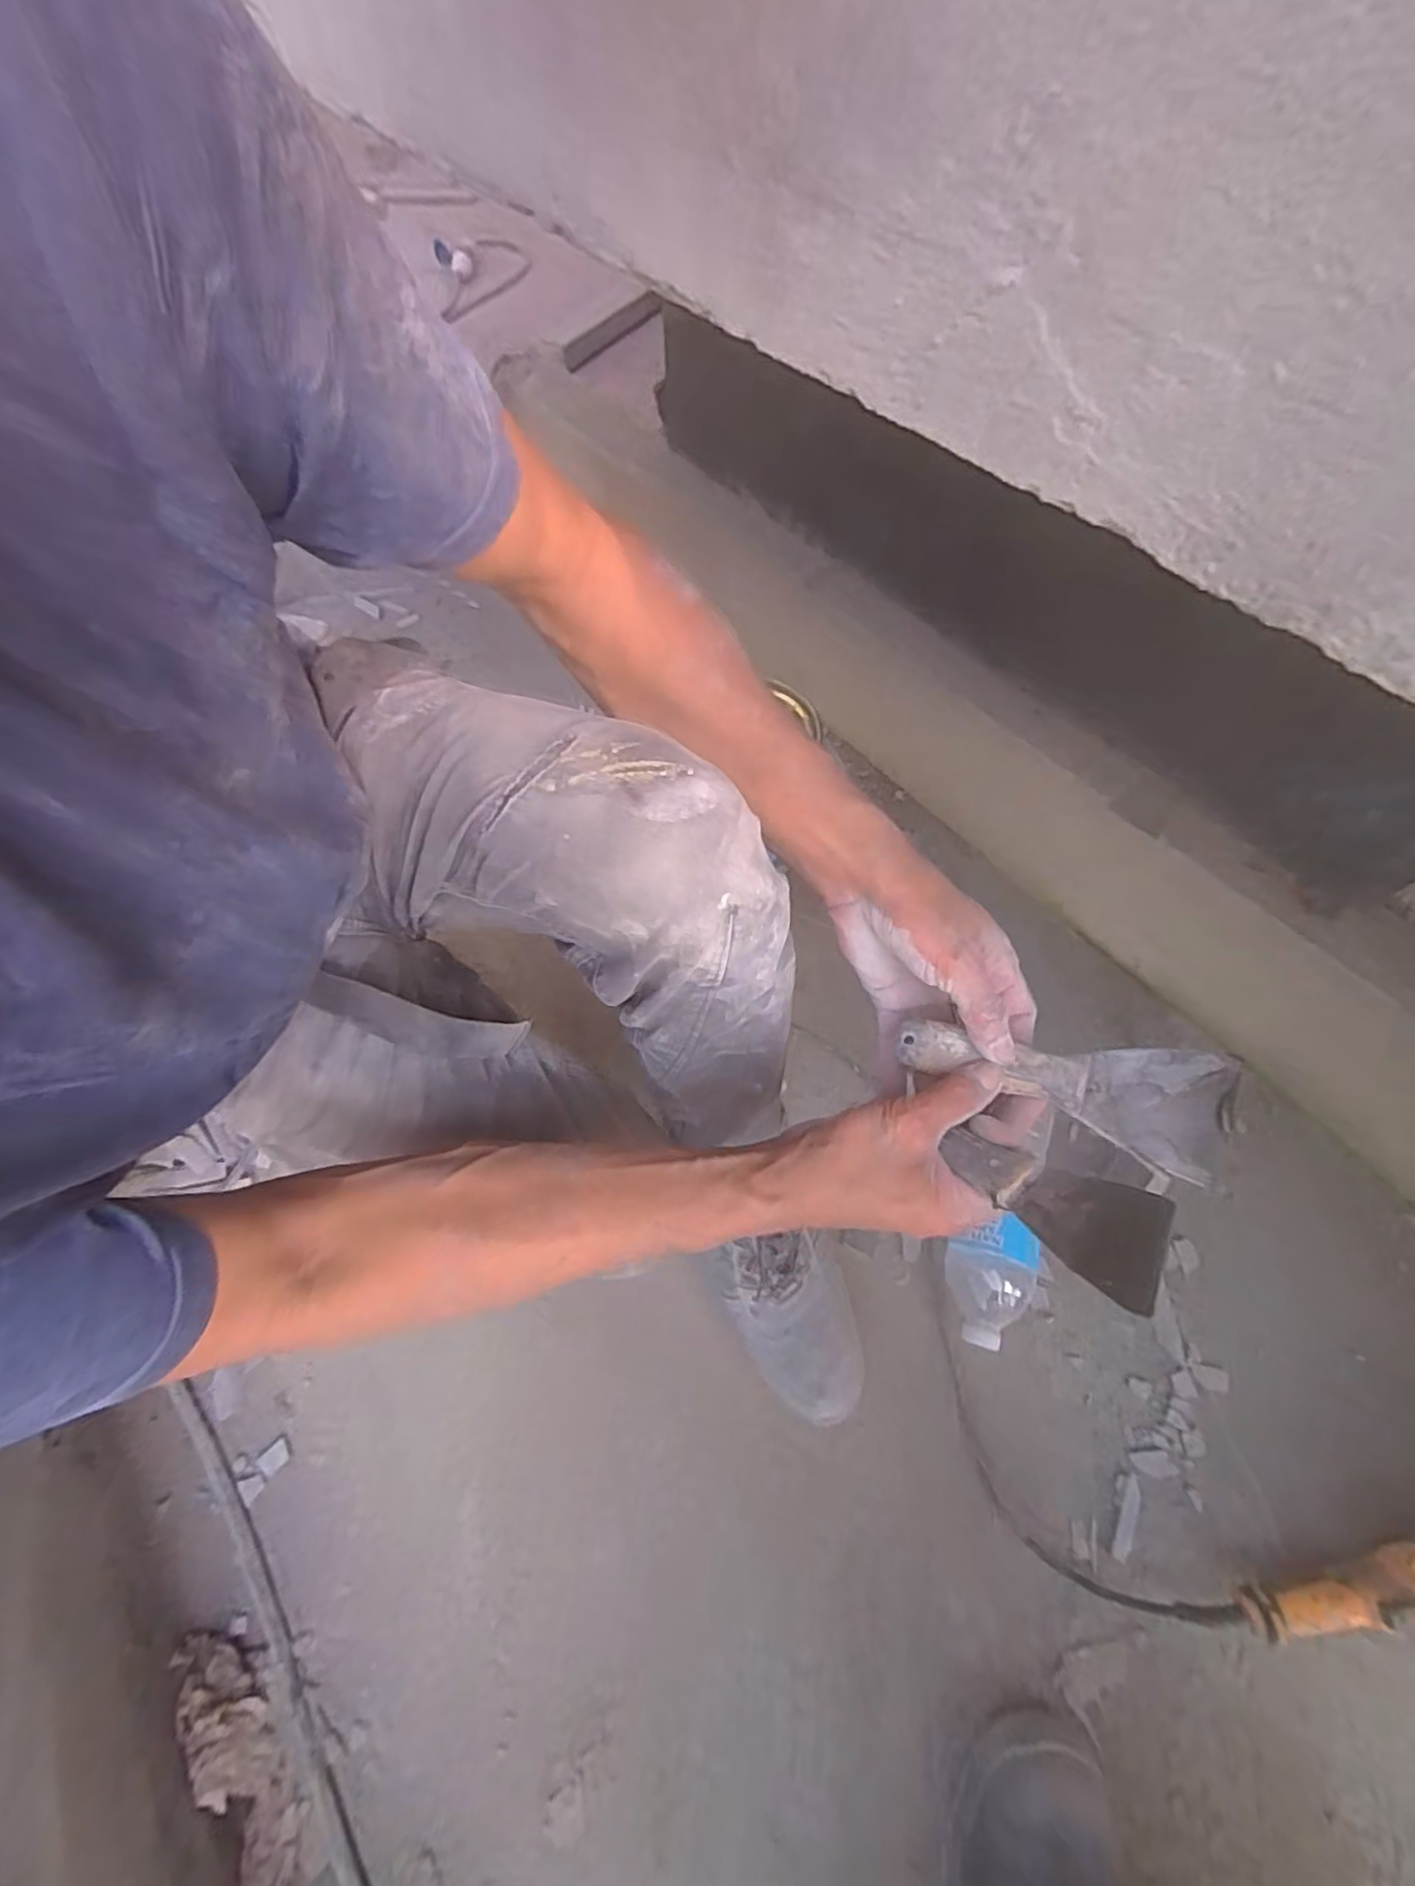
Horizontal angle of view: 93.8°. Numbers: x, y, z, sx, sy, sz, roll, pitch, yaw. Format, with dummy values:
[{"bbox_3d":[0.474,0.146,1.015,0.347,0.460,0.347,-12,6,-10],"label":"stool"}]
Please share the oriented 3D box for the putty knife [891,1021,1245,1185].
[{"bbox_3d":[0.199,0.079,0.373,0.170,0.021,0.064,13,64,8],"label":"putty knife"}]

